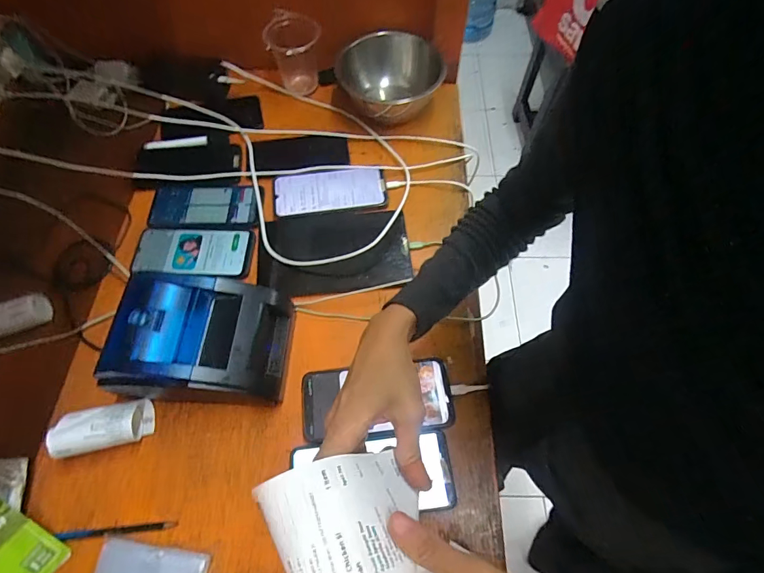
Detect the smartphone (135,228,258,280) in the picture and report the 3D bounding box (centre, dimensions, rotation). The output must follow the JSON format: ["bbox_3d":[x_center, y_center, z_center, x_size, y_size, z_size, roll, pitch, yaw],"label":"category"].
[{"bbox_3d":[-0.260,-0.048,0.557,0.155,0.010,0.076,0,64,1],"label":"smartphone"}]

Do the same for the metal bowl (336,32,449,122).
[{"bbox_3d":[0.006,-0.338,0.660,0.172,0.072,0.172,0,64,1],"label":"metal bowl"}]

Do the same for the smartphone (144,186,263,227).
[{"bbox_3d":[-0.259,-0.119,0.594,0.162,0.012,0.078,-2,64,0],"label":"smartphone"}]

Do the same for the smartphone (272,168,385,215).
[{"bbox_3d":[-0.079,-0.145,0.604,0.166,0.007,0.077,-9,64,-3],"label":"smartphone"}]

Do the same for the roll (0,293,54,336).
[{"bbox_3d":[-0.469,0.040,0.506,0.093,0.034,0.036,-19,65,-8],"label":"roll"}]

